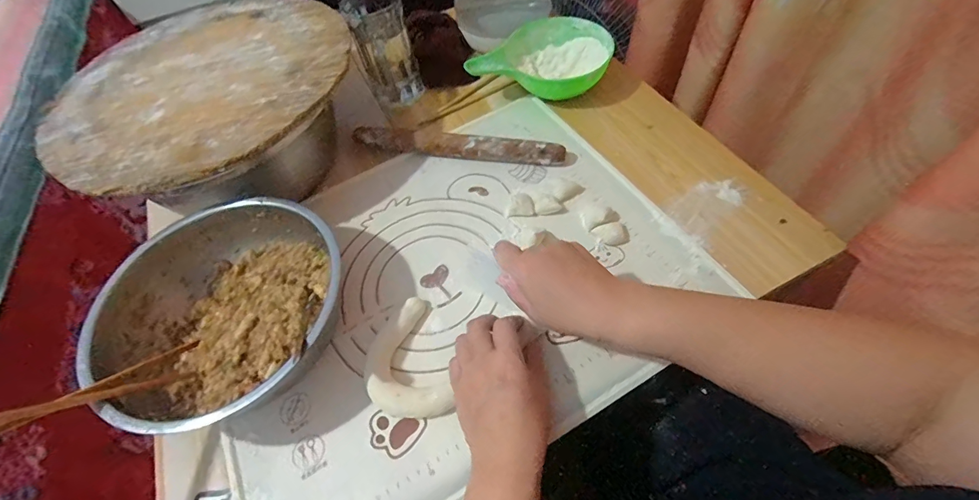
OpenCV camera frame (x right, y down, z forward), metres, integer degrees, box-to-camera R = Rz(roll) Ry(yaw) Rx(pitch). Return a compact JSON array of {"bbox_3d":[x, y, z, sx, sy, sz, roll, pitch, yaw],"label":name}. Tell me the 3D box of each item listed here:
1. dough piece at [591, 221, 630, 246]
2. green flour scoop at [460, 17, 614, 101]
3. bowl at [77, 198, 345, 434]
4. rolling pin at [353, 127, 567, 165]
[{"bbox_3d":[0.135,-0.018,0.466,0.036,0.016,0.026,-15,58,-4],"label":"dough piece"},{"bbox_3d":[0.070,-0.261,0.612,0.203,0.059,0.147,-12,58,-3],"label":"green flour scoop"},{"bbox_3d":[-0.254,0.056,0.425,0.226,0.081,0.214,-35,61,-16],"label":"bowl"},{"bbox_3d":[-0.043,-0.135,0.550,0.273,0.026,0.027,9,59,10],"label":"rolling pin"}]

